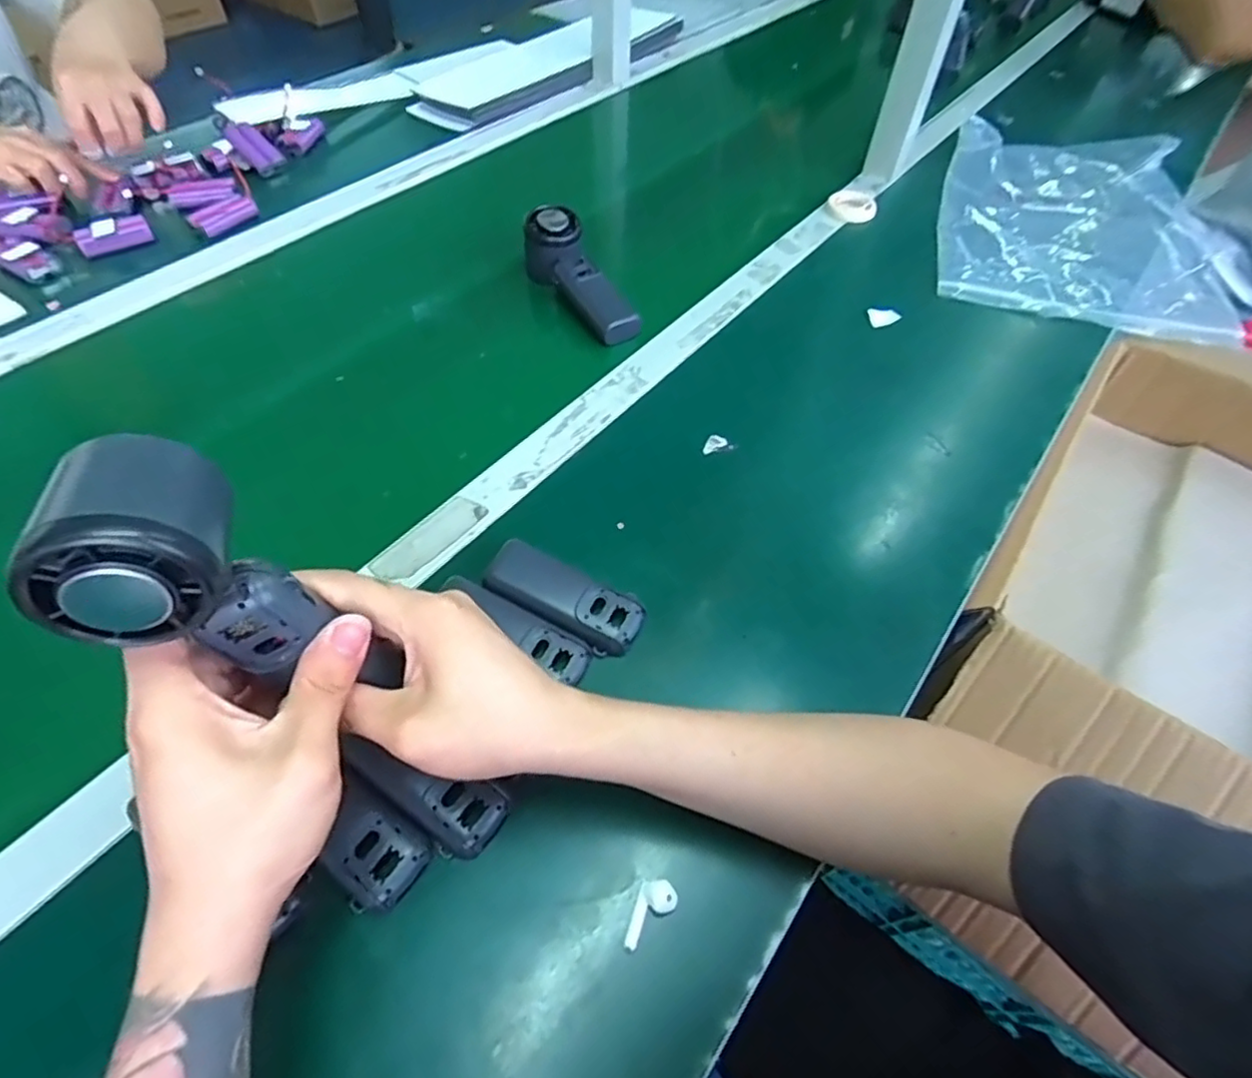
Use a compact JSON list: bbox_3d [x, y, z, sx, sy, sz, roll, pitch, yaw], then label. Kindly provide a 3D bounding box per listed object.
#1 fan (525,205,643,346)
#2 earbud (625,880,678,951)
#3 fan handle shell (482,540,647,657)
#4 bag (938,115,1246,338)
[{"bbox_3d":[-0.042,-0.257,0.616,0.044,0.053,0.165,-28,60,-21],"label":"fan"},{"bbox_3d":[0.013,0.192,0.325,0.019,0.011,0.033,17,55,10],"label":"earbud"},{"bbox_3d":[-0.041,0.040,0.428,0.107,0.019,0.041,23,57,14],"label":"fan handle shell"},{"bbox_3d":[0.517,-0.383,0.740,0.294,0.044,0.387,12,55,6],"label":"bag"}]

